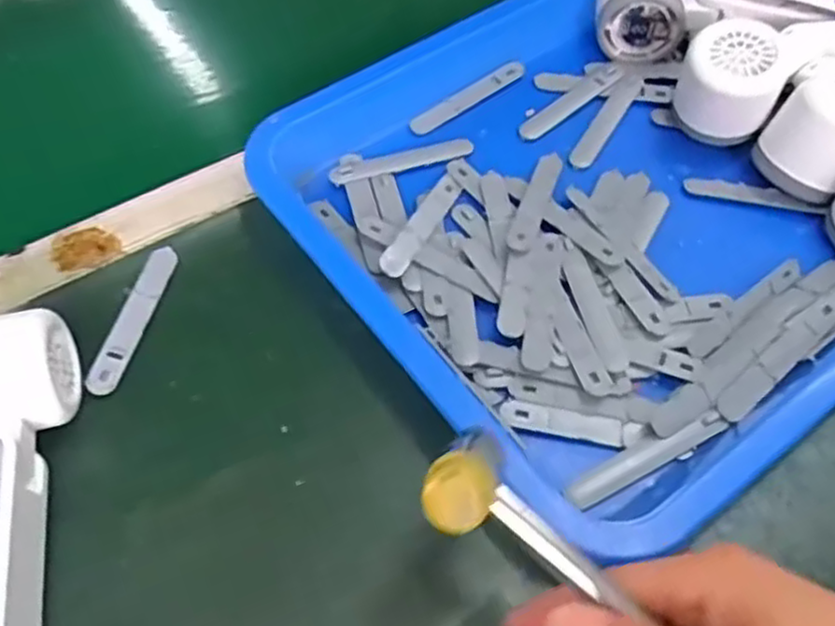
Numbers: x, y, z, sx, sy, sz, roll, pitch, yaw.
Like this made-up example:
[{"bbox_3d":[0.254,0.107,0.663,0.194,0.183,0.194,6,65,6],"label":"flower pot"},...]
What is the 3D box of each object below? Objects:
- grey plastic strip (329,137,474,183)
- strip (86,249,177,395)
[{"bbox_3d":[-0.010,-0.097,0.460,0.091,0.004,0.017,-14,67,-12],"label":"grey plastic strip"},{"bbox_3d":[-0.155,0.002,0.403,0.016,0.004,0.094,10,57,7],"label":"strip"}]

